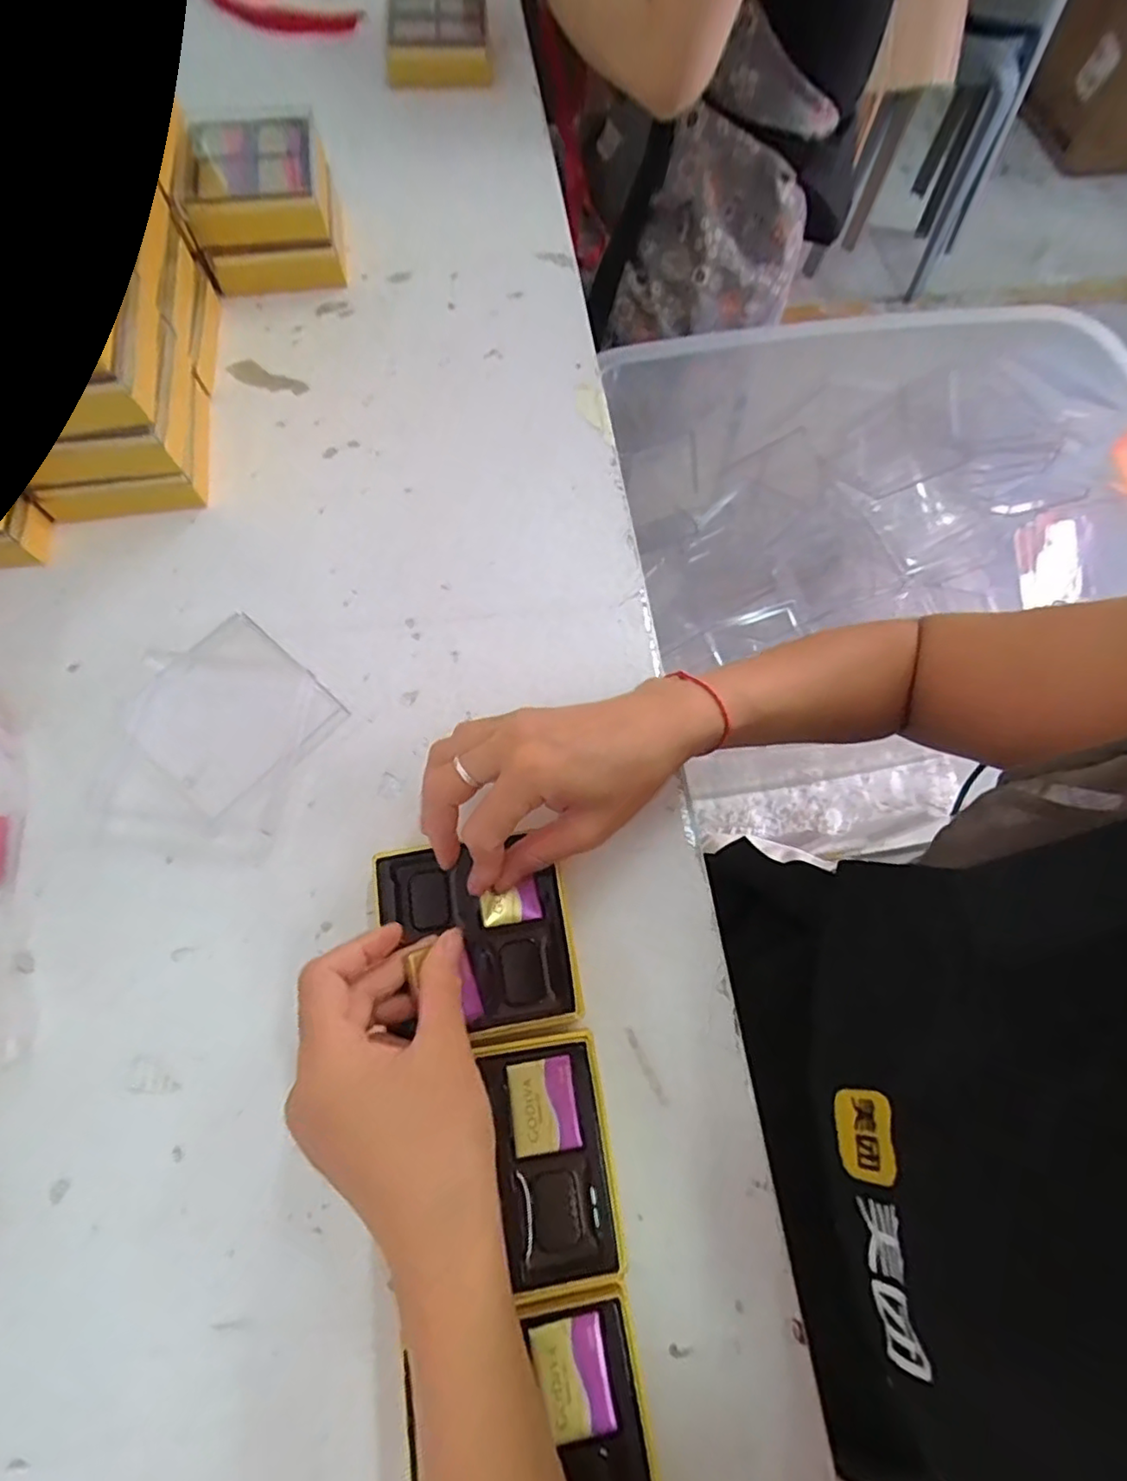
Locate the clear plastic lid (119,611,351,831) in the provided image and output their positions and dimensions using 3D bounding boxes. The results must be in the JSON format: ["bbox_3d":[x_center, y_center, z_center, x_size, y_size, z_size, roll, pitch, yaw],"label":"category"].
[{"bbox_3d":[-0.198,-0.016,0.374,0.096,0.015,0.096,41,73,12],"label":"clear plastic lid"}]

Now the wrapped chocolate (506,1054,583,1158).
[{"bbox_3d":[-0.009,0.171,0.294,0.030,0.004,0.038,-7,70,-5],"label":"wrapped chocolate"}]

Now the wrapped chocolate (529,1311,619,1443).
[{"bbox_3d":[0.006,0.263,0.258,0.027,0.004,0.039,-9,70,-6],"label":"wrapped chocolate"}]

